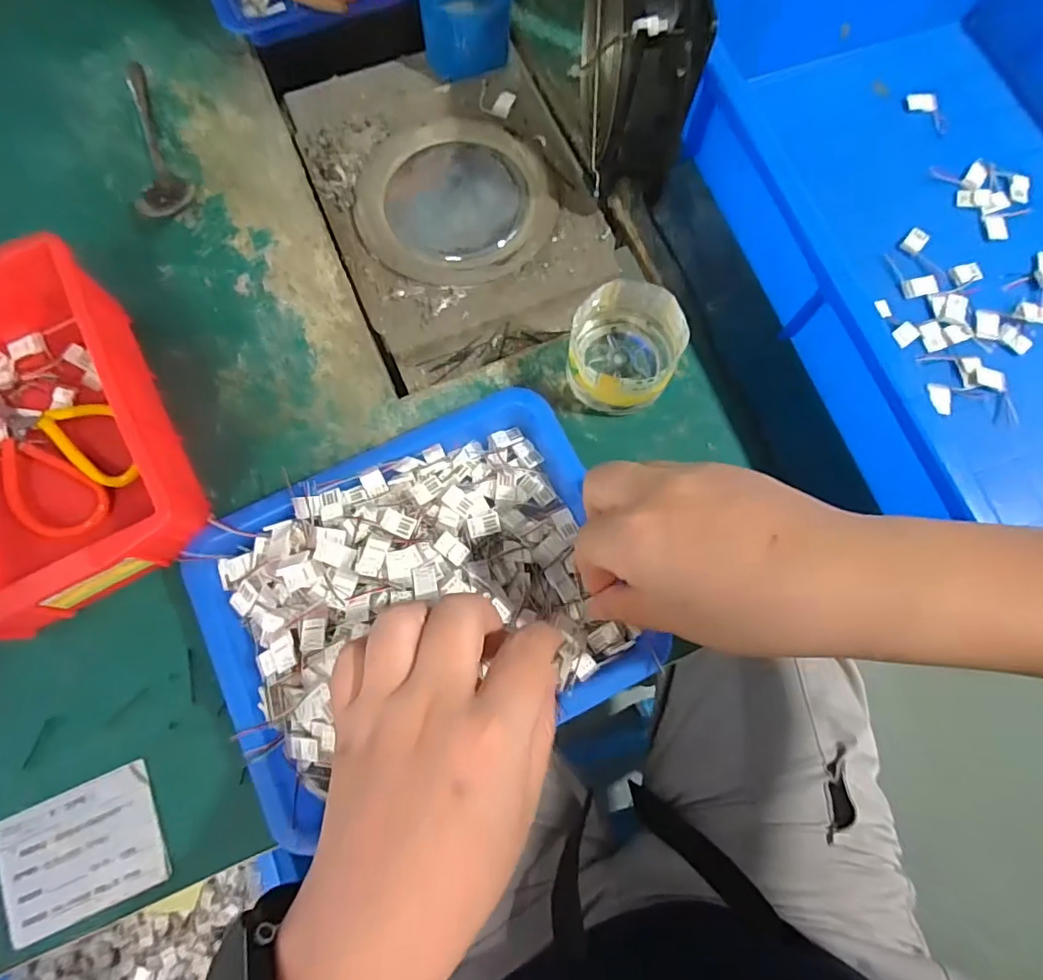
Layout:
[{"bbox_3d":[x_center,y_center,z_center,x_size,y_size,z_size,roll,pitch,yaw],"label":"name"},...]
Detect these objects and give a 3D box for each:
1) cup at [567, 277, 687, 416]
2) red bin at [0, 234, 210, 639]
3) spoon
[{"bbox_3d":[0.061,-0.080,0.328,0.064,0.048,0.068,0,76,0],"label":"cup"},{"bbox_3d":[-0.259,-0.025,0.299,0.121,0.066,0.184,-28,77,-7],"label":"red bin"},{"bbox_3d":[-0.256,-0.248,0.391,0.033,0.010,0.141,-15,76,-3],"label":"spoon"}]

